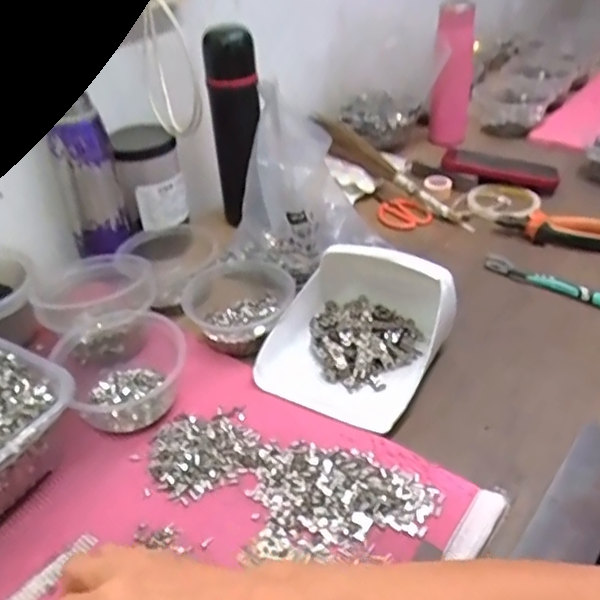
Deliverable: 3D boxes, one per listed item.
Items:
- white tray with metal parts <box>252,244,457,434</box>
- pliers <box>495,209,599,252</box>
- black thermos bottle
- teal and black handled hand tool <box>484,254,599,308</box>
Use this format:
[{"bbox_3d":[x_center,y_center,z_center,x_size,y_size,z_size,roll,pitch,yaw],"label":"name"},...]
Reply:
[{"bbox_3d":[0.054,0.027,0.590,0.159,0.090,0.167,17,42,24],"label":"white tray with metal parts"},{"bbox_3d":[0.335,-0.089,0.789,0.152,0.032,0.048,8,39,15],"label":"pliers"},{"bbox_3d":[-0.083,-0.221,0.785,0.059,0.240,0.063,-4,36,0],"label":"black thermos bottle"},{"bbox_3d":[0.298,-0.013,0.693,0.186,0.025,0.012,25,44,29],"label":"teal and black handled hand tool"}]

